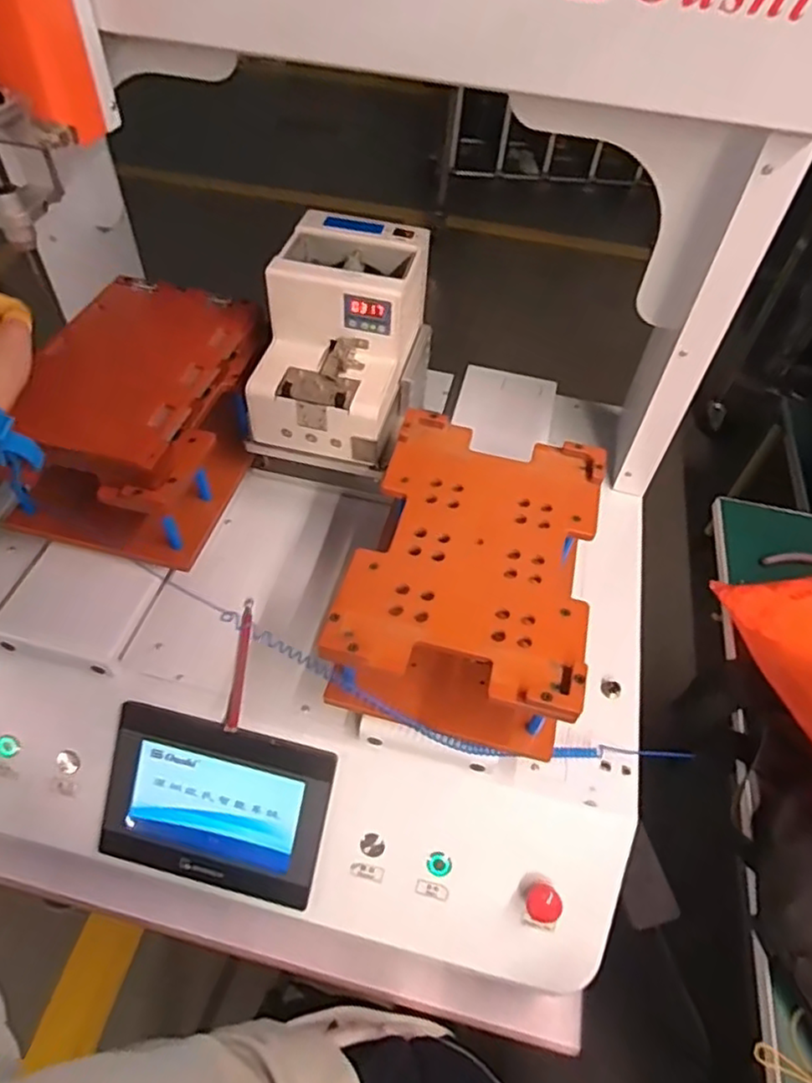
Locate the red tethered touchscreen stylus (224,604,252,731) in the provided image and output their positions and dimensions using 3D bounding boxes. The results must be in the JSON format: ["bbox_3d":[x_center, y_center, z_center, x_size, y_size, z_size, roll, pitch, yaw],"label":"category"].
[{"bbox_3d":[-0.153,0.113,0.599,0.011,0.013,0.123,3,52,-2],"label":"red tethered touchscreen stylus"}]

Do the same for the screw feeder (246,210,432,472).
[{"bbox_3d":[-0.058,-0.199,0.643,0.142,0.150,0.191,12,53,5],"label":"screw feeder"}]

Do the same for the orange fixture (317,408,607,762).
[{"bbox_3d":[0.058,0.027,0.572,0.185,0.092,0.268,13,53,6],"label":"orange fixture"}]

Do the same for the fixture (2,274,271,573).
[{"bbox_3d":[-0.256,-0.125,0.652,0.179,0.137,0.257,10,52,4],"label":"fixture"}]

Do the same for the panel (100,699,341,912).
[{"bbox_3d":[-0.170,0.236,0.577,0.194,0.011,0.148,13,97,5],"label":"panel"}]

